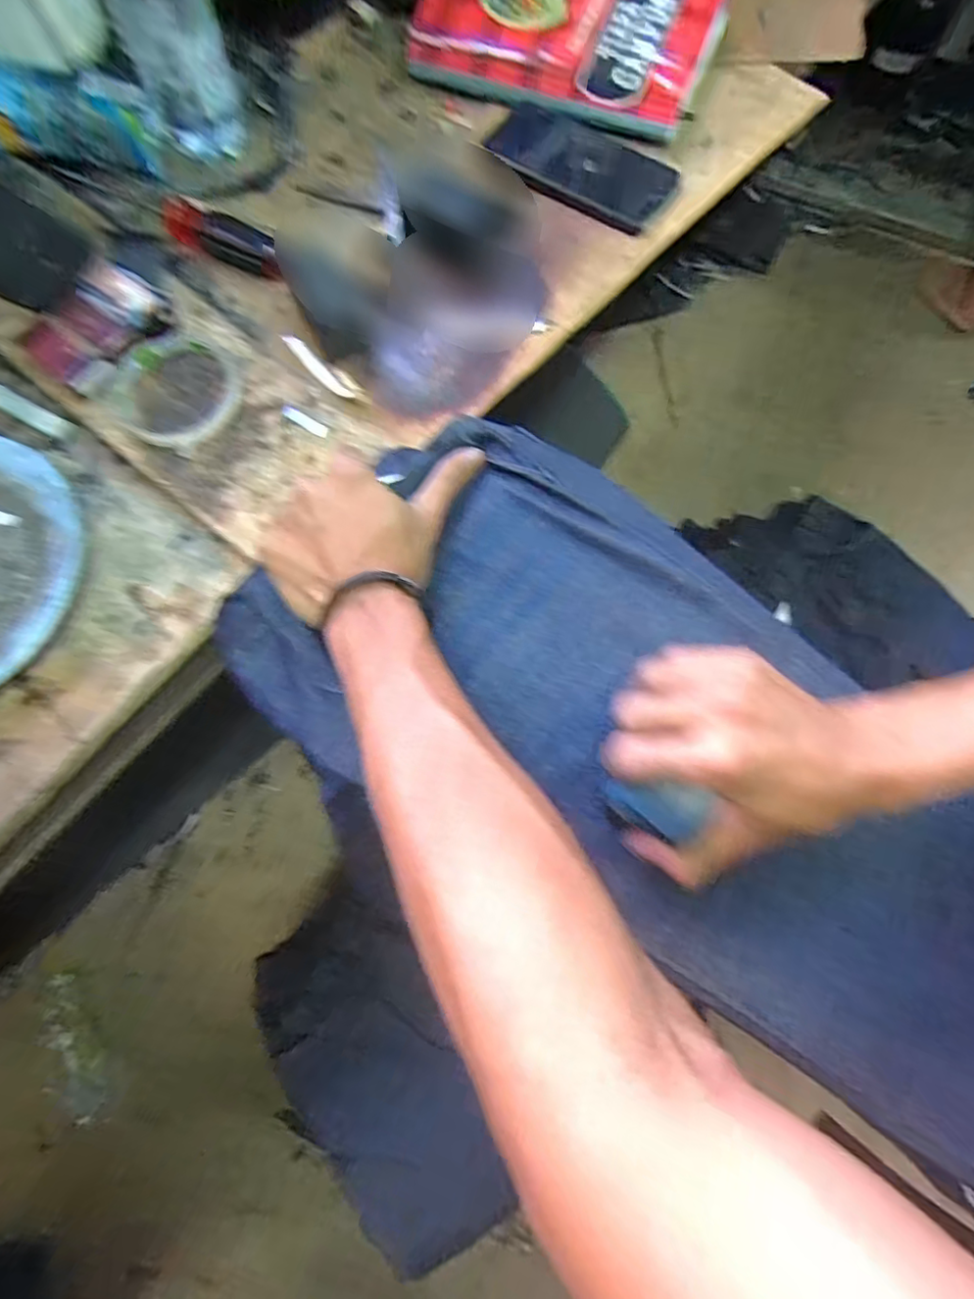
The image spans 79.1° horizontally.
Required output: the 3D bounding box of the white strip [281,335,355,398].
[{"bbox_3d":[-0.129,-0.214,0.450,0.012,0.007,0.074,-42,80,-13],"label":"white strip"}]

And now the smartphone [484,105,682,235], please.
[{"bbox_3d":[0.074,-0.420,0.508,0.172,0.013,0.087,30,75,6],"label":"smartphone"}]

